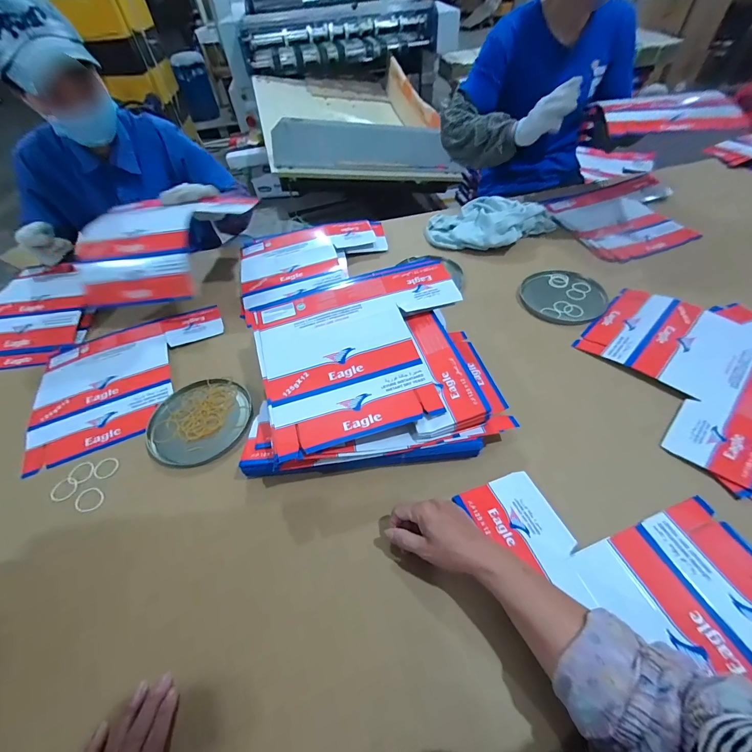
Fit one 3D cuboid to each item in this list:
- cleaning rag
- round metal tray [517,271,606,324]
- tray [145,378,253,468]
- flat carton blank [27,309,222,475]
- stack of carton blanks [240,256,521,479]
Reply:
[{"bbox_3d":[0.295,-0.391,0.876,0.324,0.065,0.154,4,51,8],"label":"cleaning rag"},{"bbox_3d":[0.398,-0.172,0.739,0.161,0.012,0.161,-3,50,3],"label":"round metal tray"},{"bbox_3d":[-0.299,0.074,0.587,0.162,0.009,0.166,-3,50,3],"label":"tray"},{"bbox_3d":[-0.464,-0.006,0.659,0.331,0.011,0.294,-21,52,-11],"label":"flat carton blank"},{"bbox_3d":[-0.009,-0.026,0.576,0.390,0.109,0.355,-6,50,0],"label":"stack of carton blanks"}]

